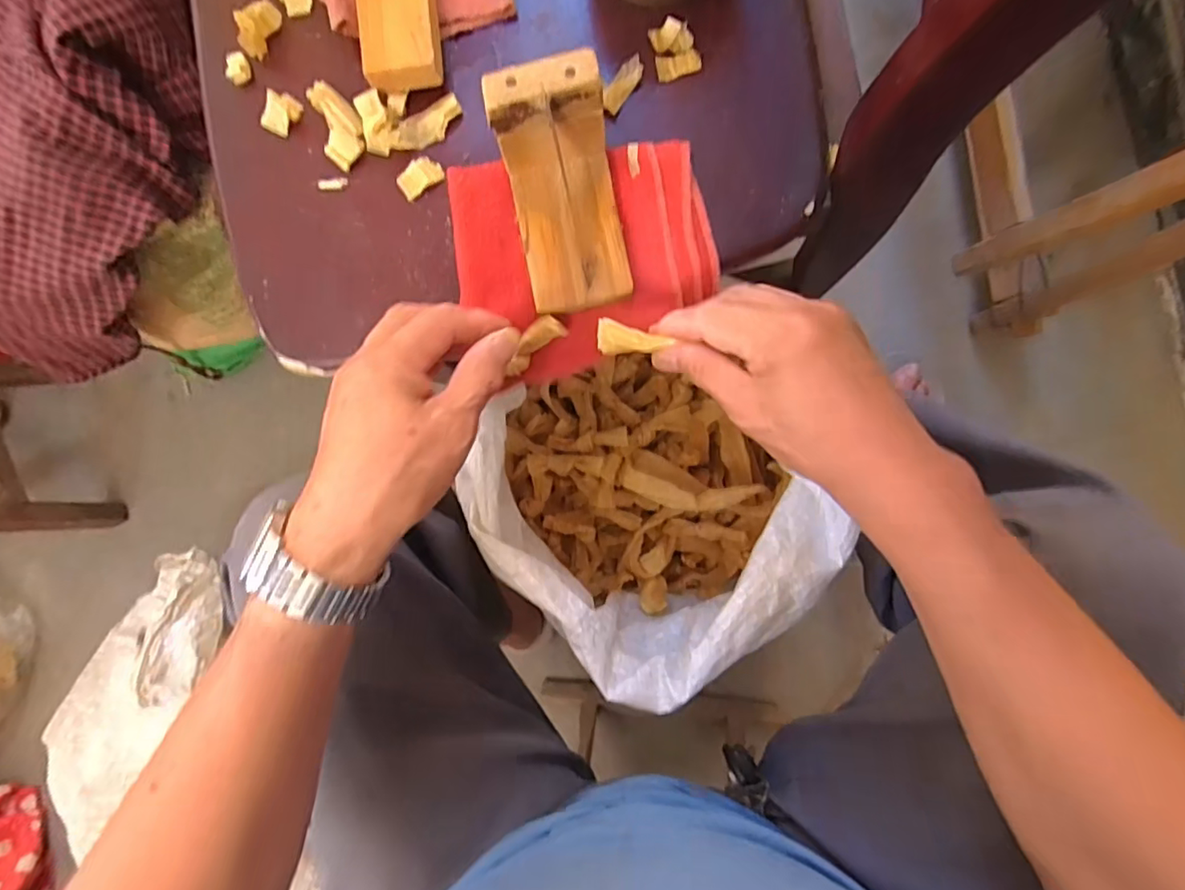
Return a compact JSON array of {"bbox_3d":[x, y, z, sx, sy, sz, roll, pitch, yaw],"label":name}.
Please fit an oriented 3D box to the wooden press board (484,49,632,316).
[{"bbox_3d":[-0.016,-0.137,0.321,0.059,0.066,0.104,-11,88,4],"label":"wooden press board"}]

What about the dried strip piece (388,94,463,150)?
[{"bbox_3d":[-0.107,-0.205,0.376,0.051,0.006,0.020,-25,87,3],"label":"dried strip piece"}]

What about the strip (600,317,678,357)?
[{"bbox_3d":[0.021,-0.056,0.311,0.036,0.008,0.017,10,87,1],"label":"strip"}]

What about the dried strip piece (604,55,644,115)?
[{"bbox_3d":[0.018,-0.227,0.368,0.014,0.008,0.035,37,91,4],"label":"dried strip piece"}]

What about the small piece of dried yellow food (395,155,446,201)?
[{"bbox_3d":[-0.112,-0.173,0.375,0.029,0.006,0.019,-32,86,3],"label":"small piece of dried yellow food"}]

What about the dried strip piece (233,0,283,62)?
[{"bbox_3d":[-0.219,-0.272,0.379,0.016,0.022,0.035,29,89,5],"label":"dried strip piece"}]

